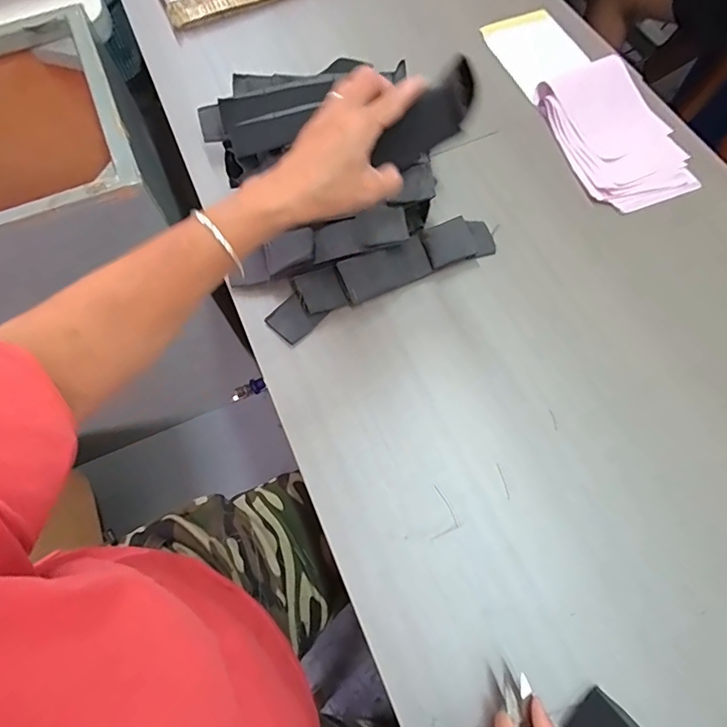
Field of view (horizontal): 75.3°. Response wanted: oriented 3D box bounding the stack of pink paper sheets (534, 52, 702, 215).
[{"bbox_3d":[0.305,-0.278,0.569,0.129,0.021,0.205,-17,69,-6],"label":"stack of pink paper sheets"}]

